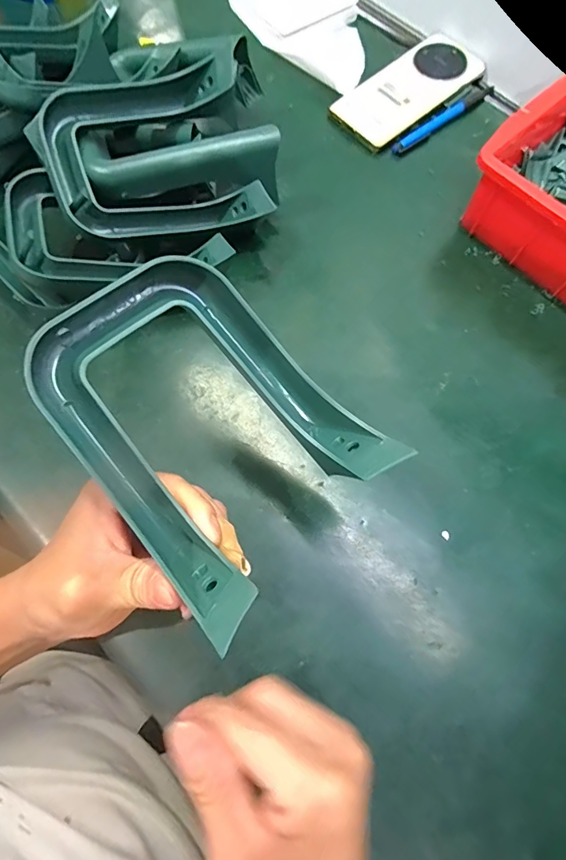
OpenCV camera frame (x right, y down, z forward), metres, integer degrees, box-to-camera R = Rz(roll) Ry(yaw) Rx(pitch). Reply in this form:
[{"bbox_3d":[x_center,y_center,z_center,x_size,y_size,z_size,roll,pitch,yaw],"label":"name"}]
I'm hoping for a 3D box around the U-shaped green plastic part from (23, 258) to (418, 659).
[{"bbox_3d":[-0.036,-0.005,0.224,0.128,0.063,0.162,-42,76,-13],"label":"U-shaped green plastic part"}]

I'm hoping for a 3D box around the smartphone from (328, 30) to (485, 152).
[{"bbox_3d":[0.133,-0.359,0.463,0.164,0.007,0.074,-40,80,-8],"label":"smartphone"}]

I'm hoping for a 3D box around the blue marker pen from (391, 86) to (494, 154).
[{"bbox_3d":[0.166,-0.322,0.457,0.131,0.012,0.013,-36,75,-12],"label":"blue marker pen"}]

